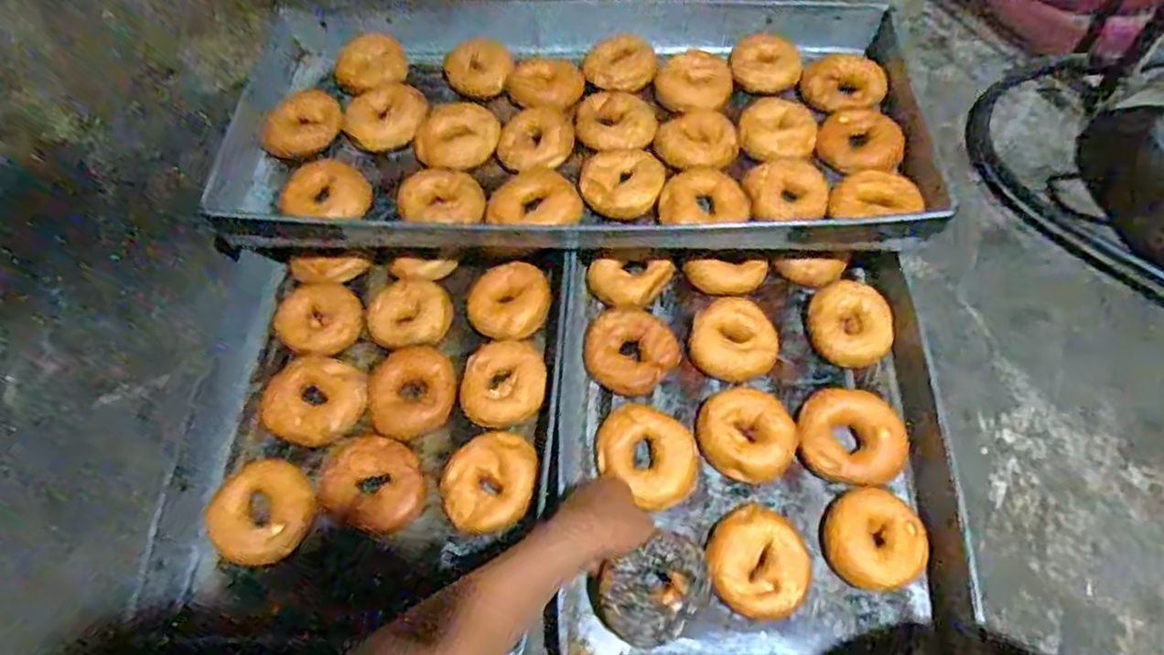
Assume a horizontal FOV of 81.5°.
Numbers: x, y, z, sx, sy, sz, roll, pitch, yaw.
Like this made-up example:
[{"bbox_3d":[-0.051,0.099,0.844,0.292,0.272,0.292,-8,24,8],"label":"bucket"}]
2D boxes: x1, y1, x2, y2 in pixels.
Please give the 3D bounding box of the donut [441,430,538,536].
[{"bbox_3d":[-0.092,0.156,0.690,0.090,0.033,0.105,2,65,3],"label":"donut"}]

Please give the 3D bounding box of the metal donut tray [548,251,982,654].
[{"bbox_3d":[0.170,0.101,0.681,0.379,0.060,0.441,-1,65,2],"label":"metal donut tray"}]

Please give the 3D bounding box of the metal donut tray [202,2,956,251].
[{"bbox_3d":[-0.016,-0.271,0.853,0.835,0.084,0.404,1,65,3],"label":"metal donut tray"}]

